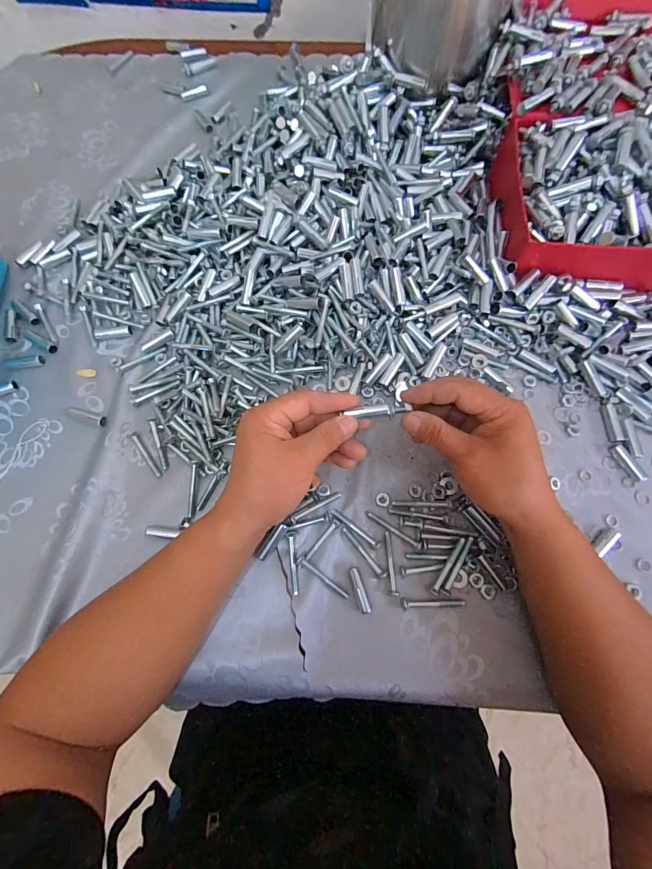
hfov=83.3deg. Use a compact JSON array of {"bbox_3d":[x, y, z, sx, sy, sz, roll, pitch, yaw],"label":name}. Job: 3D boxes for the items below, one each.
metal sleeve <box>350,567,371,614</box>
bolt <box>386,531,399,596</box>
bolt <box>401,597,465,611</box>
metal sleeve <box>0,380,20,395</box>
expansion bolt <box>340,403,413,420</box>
[{"bbox_3d":[0.031,0.141,0.332,0.009,0.008,0.040,-15,73,-4],"label":"metal sleeve"},{"bbox_3d":[0.060,0.118,0.337,0.008,0.005,0.055,-2,72,0],"label":"bolt"},{"bbox_3d":[0.096,0.150,0.327,0.057,0.007,0.009,-1,72,0],"label":"bolt"},{"bbox_3d":[-0.358,-0.048,0.398,0.043,0.008,0.013,-22,73,-6],"label":"metal sleeve"},{"bbox_3d":[0.044,-0.019,0.307,0.052,0.008,0.011,-4,72,9],"label":"expansion bolt"}]

